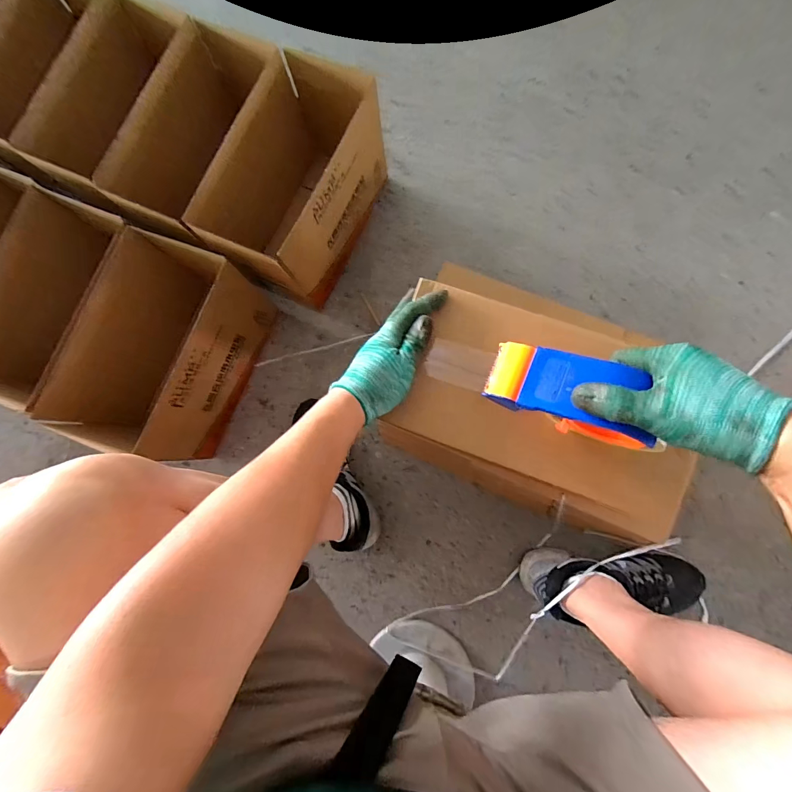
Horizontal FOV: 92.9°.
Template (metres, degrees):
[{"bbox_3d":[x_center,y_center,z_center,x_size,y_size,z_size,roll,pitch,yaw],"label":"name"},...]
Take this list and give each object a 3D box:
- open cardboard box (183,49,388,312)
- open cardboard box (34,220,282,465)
[{"bbox_3d":[-0.175,-0.383,0.713,0.196,0.217,0.354,24,85,7],"label":"open cardboard box"},{"bbox_3d":[-0.409,-0.055,0.691,0.204,0.224,0.367,19,85,7],"label":"open cardboard box"}]

